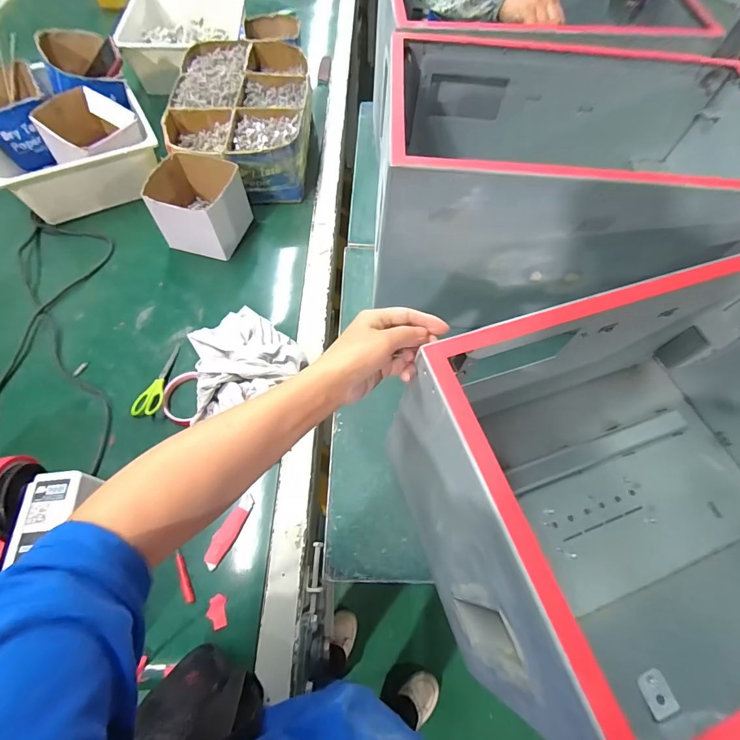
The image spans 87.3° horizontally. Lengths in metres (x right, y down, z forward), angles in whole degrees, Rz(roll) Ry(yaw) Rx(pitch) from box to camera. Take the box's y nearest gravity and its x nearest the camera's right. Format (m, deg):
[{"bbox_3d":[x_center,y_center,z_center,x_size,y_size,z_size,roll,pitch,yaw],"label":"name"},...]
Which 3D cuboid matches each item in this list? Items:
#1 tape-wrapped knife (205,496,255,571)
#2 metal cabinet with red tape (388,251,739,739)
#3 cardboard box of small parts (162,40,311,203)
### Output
[{"bbox_3d":[-0.193,0.221,0.535,0.025,0.008,0.099,28,64,10],"label":"tape-wrapped knife"},{"bbox_3d":[0.340,0.112,0.466,0.552,0.335,0.304,-16,65,-12],"label":"metal cabinet with red tape"},{"bbox_3d":[-0.277,-0.586,0.880,0.282,0.118,0.487,-1,64,-3],"label":"cardboard box of small parts"}]

